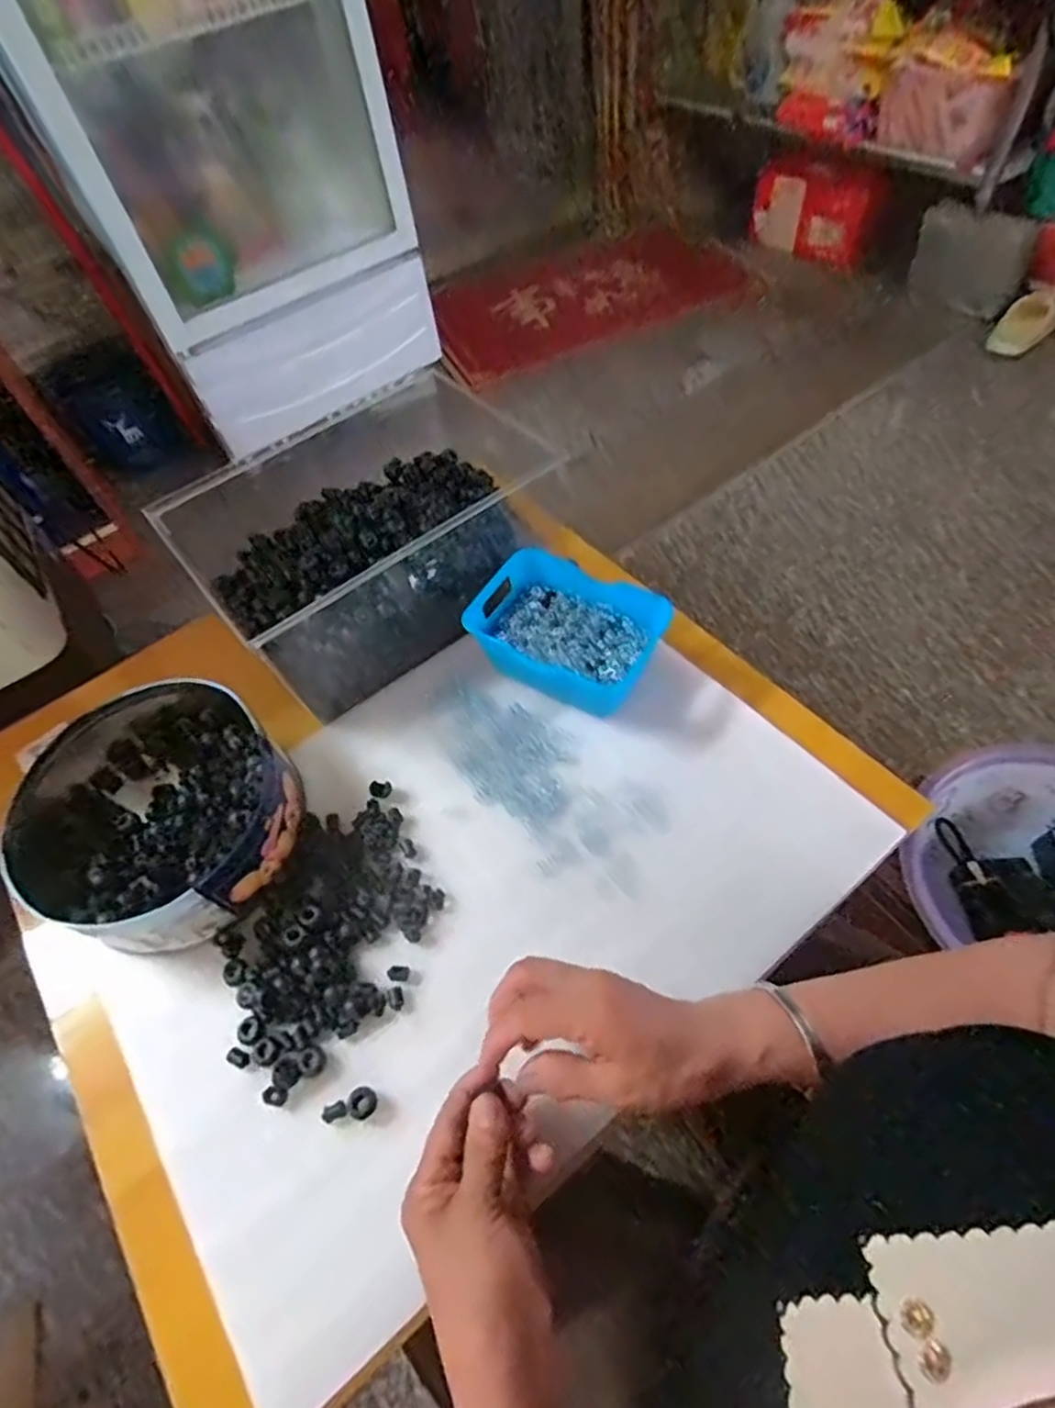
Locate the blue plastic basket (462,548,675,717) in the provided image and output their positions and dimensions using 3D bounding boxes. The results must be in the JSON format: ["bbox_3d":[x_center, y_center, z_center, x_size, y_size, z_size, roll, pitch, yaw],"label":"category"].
[{"bbox_3d":[0.031,-0.059,0.576,0.157,0.060,0.113,26,62,20],"label":"blue plastic basket"}]

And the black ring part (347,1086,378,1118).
[{"bbox_3d":[-0.102,0.245,0.410,0.017,0.005,0.017,-2,56,4],"label":"black ring part"}]

